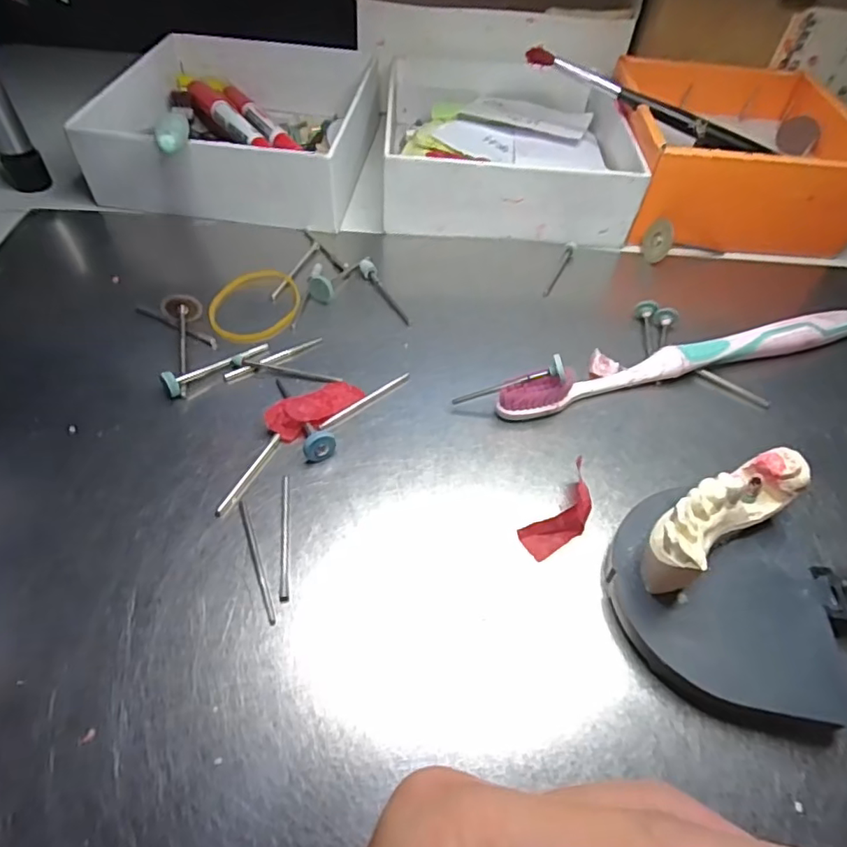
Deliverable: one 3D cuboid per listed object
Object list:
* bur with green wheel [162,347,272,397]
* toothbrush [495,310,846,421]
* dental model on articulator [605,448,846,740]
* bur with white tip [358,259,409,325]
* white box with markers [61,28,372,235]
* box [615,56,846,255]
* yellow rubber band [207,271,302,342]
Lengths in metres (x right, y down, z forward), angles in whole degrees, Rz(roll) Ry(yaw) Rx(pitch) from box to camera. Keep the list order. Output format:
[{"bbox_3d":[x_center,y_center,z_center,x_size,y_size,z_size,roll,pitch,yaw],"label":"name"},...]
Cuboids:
[{"bbox_3d":[-0.082,-0.024,0.222,0.044,0.010,0.009,-34,62,-27],"label":"bur with green wheel"},{"bbox_3d":[0.114,-0.027,0.232,0.178,0.017,0.013,-13,55,-14],"label":"toothbrush"},{"bbox_3d":[0.144,0.052,0.159,0.173,0.039,0.066,6,52,0],"label":"dental model on articulator"},{"bbox_3d":[-0.019,-0.061,0.258,0.007,0.005,0.046,-19,56,-18],"label":"bur with white tip"},{"bbox_3d":[-0.098,-0.185,0.325,0.142,0.035,0.175,7,52,0],"label":"white box with markers"},{"bbox_3d":[0.172,-0.156,0.317,0.121,0.049,0.129,6,52,0],"label":"box"},{"bbox_3d":[-0.075,-0.054,0.251,0.038,0.004,0.046,16,53,8],"label":"yellow rubber band"}]

